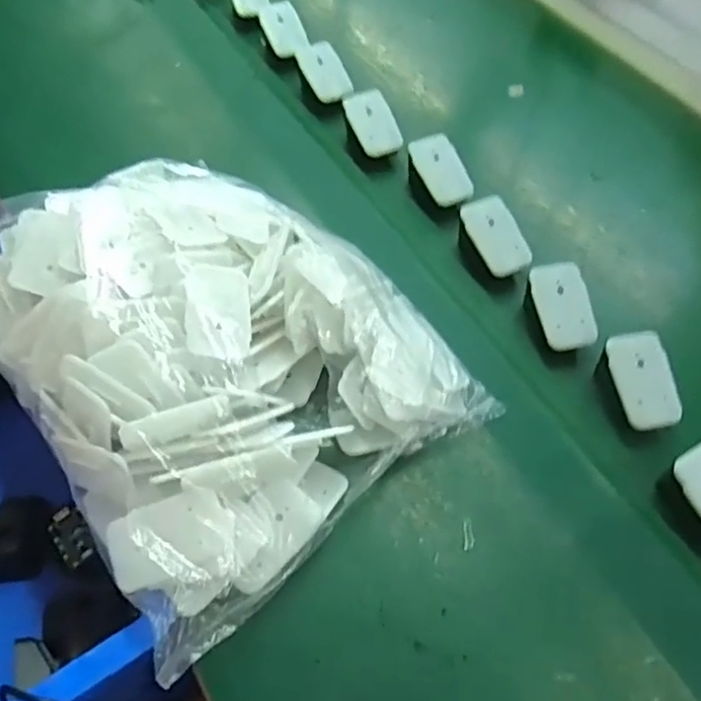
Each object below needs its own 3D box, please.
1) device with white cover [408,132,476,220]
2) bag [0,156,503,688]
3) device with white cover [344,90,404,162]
[{"bbox_3d":[0.087,-0.165,0.608,0.049,0.045,0.076,-23,60,-17],"label":"device with white cover"},{"bbox_3d":[-0.112,-0.017,0.467,0.278,0.101,0.356,-35,65,-23],"label":"bag"},{"bbox_3d":[0.021,-0.225,0.644,0.044,0.051,0.074,-17,59,-14],"label":"device with white cover"}]

